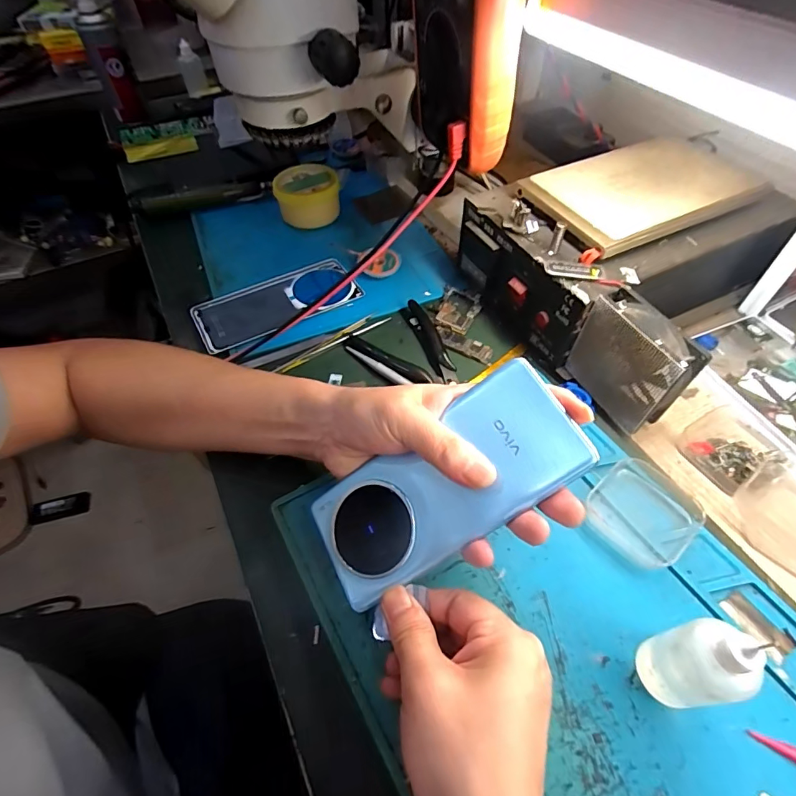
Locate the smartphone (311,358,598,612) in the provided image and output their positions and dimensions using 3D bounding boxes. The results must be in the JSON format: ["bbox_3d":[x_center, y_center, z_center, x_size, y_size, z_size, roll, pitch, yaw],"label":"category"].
[{"bbox_3d":[0.024,0.051,0.261,0.163,0.006,0.071,-36,65,12],"label":"smartphone"}]

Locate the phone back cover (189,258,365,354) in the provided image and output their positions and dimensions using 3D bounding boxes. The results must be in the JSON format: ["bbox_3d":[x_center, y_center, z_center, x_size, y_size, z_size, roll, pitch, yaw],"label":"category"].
[{"bbox_3d":[-0.123,-0.098,0.458,0.160,0.009,0.077,-29,57,-17],"label":"phone back cover"}]

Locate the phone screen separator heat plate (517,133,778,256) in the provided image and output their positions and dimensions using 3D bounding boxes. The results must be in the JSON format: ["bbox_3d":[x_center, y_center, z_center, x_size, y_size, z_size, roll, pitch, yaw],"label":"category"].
[{"bbox_3d":[0.215,-0.184,0.397,0.187,0.019,0.115,-23,56,-14],"label":"phone screen separator heat plate"}]

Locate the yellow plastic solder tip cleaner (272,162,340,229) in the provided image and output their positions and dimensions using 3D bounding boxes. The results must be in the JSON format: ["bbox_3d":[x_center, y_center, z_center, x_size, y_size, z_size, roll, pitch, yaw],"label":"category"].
[{"bbox_3d":[-0.109,-0.244,0.542,0.074,0.046,0.067,-13,54,-7],"label":"yellow plastic solder tip cleaner"}]

